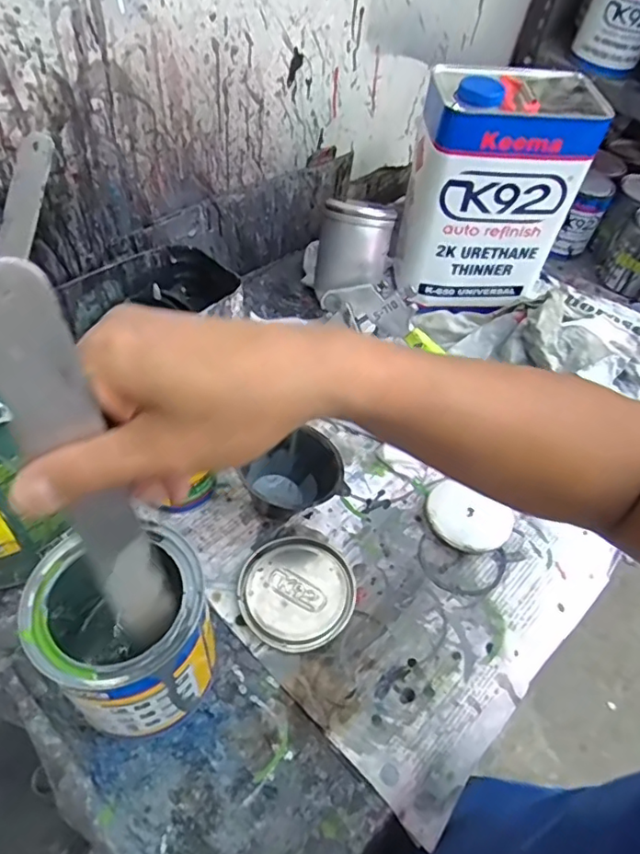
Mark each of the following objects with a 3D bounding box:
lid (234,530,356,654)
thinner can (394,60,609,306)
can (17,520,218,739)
[{"bbox_3d":[-0.020,0.138,0.469,0.093,0.011,0.095,2,52,-3],"label":"lid"},{"bbox_3d":[0.187,-0.264,0.635,0.165,0.231,0.115,4,52,-2],"label":"thinner can"},{"bbox_3d":[-0.127,0.147,0.380,0.104,0.127,0.097,2,52,-3],"label":"can"}]

